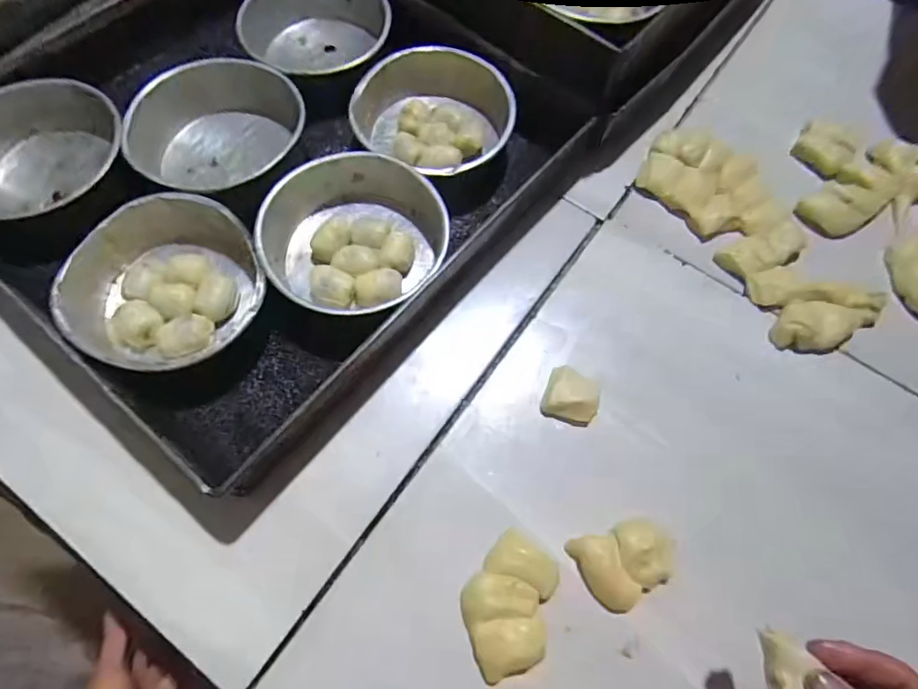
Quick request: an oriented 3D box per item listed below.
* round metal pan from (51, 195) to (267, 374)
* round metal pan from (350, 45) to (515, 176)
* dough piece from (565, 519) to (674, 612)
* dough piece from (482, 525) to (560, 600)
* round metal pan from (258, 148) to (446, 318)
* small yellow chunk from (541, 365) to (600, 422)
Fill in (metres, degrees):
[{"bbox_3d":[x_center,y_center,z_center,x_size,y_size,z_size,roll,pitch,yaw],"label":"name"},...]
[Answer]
[{"bbox_3d":[-0.234,-0.046,0.416,0.153,0.057,0.144,0,69,-1],"label":"round metal pan"},{"bbox_3d":[-0.026,-0.220,0.505,0.155,0.051,0.144,19,70,6],"label":"round metal pan"},{"bbox_3d":[0.124,0.159,0.374,0.068,0.020,0.054,-26,72,-10],"label":"dough piece"},{"bbox_3d":[0.048,0.159,0.370,0.052,0.024,0.034,25,71,8],"label":"dough piece"},{"bbox_3d":[-0.095,-0.097,0.450,0.155,0.049,0.144,-29,72,-11],"label":"round metal pan"},{"bbox_3d":[0.096,0.043,0.425,0.044,0.019,0.046,21,70,7],"label":"small yellow chunk"}]

